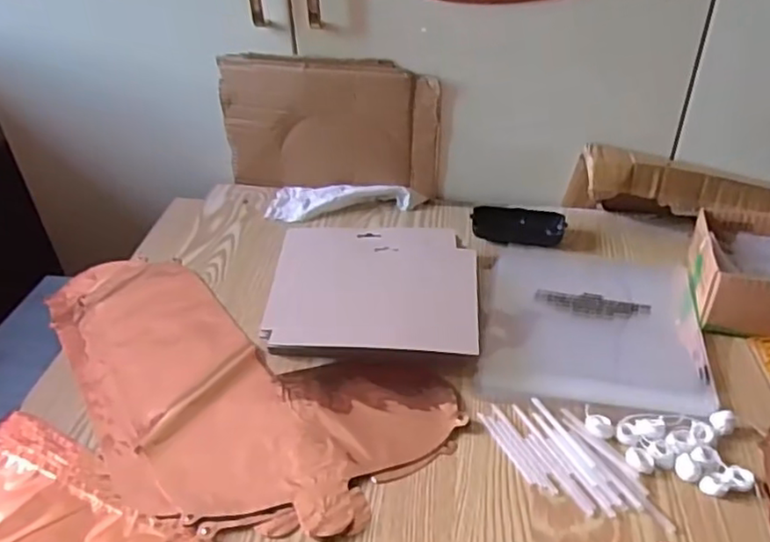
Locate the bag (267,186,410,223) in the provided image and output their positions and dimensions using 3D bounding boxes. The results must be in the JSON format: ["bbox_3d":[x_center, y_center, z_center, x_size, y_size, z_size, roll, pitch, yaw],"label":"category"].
[{"bbox_3d":[-0.059,-0.095,0.822,0.179,0.029,0.063,-1,36,1],"label":"bag"}]

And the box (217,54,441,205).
[{"bbox_3d":[-0.069,-0.180,0.799,0.270,0.166,0.018,5,37,9],"label":"box"}]

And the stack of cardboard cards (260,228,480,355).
[{"bbox_3d":[-0.010,0.024,0.659,0.204,0.044,0.192,2,36,4],"label":"stack of cardboard cards"}]

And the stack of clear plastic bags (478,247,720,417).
[{"bbox_3d":[0.208,0.044,0.647,0.208,0.009,0.235,6,37,10],"label":"stack of clear plastic bags"}]

